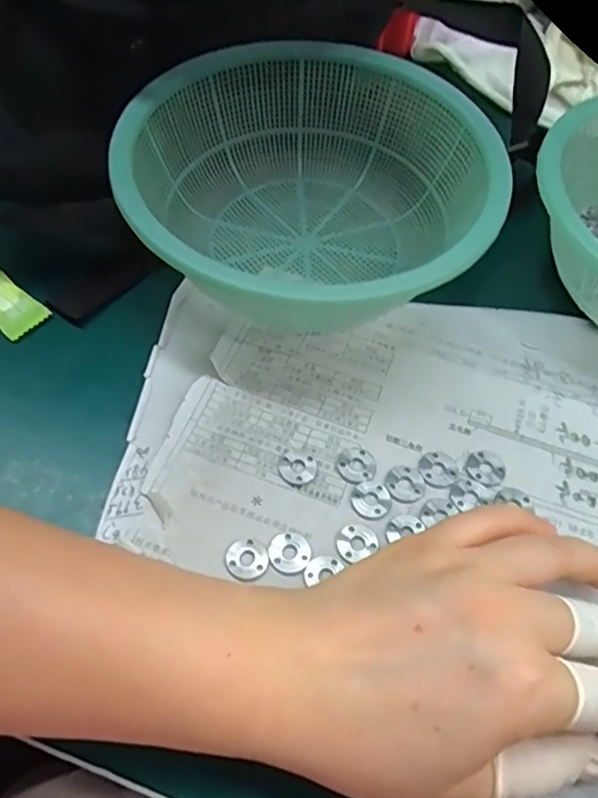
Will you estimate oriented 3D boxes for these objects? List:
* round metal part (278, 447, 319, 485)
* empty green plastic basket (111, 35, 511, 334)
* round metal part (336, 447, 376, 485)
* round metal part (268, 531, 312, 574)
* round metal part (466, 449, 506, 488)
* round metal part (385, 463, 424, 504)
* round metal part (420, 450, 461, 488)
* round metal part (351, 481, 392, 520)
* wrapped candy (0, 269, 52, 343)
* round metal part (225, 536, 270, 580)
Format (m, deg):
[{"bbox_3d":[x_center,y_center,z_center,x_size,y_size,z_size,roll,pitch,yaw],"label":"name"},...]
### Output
[{"bbox_3d":[0.000,0.029,0.266,0.017,0.004,0.018,1,58,-1],"label":"round metal part"},{"bbox_3d":[0.003,-0.104,0.312,0.172,0.067,0.175,1,58,-1],"label":"empty green plastic basket"},{"bbox_3d":[0.025,0.029,0.267,0.017,0.004,0.017,1,58,-1],"label":"round metal part"},{"bbox_3d":[-0.004,0.062,0.244,0.016,0.004,0.017,1,58,-1],"label":"round metal part"},{"bbox_3d":[0.084,0.031,0.270,0.017,0.004,0.017,1,58,-1],"label":"round metal part"},{"bbox_3d":[0.047,0.036,0.263,0.017,0.004,0.017,1,58,-1],"label":"round metal part"},{"bbox_3d":[0.063,0.030,0.268,0.017,0.004,0.018,1,58,-1],"label":"round metal part"},{"bbox_3d":[0.031,0.043,0.258,0.016,0.004,0.017,1,58,-1],"label":"round metal part"},{"bbox_3d":[-0.150,-0.050,0.307,0.046,0.010,0.024,37,64,19],"label":"wrapped candy"},{"bbox_3d":[-0.021,0.064,0.241,0.016,0.004,0.017,1,58,-1],"label":"round metal part"}]

